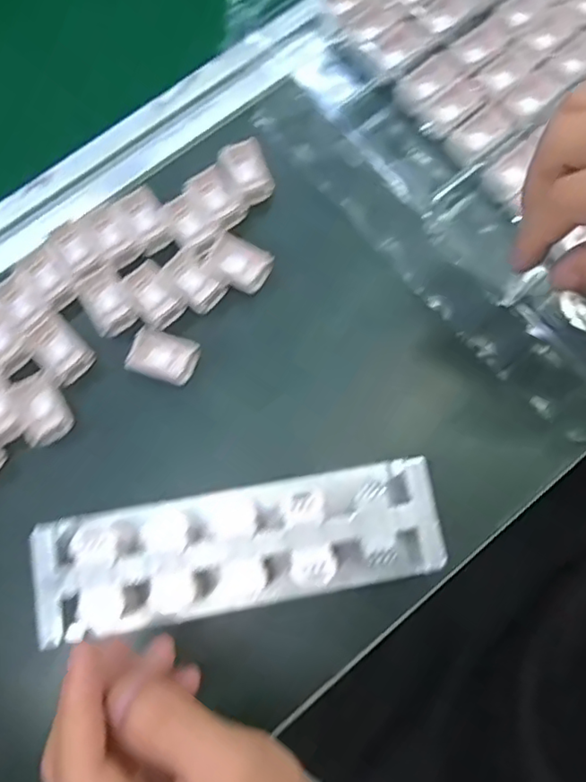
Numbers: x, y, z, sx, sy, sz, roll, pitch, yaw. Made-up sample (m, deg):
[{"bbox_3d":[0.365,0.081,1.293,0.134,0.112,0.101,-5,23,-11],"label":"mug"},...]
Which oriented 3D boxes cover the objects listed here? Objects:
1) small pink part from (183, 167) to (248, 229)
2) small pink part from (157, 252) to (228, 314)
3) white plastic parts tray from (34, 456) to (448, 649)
[{"bbox_3d":[-0.045,-0.116,0.355,0.026,0.007,0.036,-38,81,-8],"label":"small pink part"},{"bbox_3d":[-0.058,-0.063,0.347,0.035,0.005,0.023,38,81,7],"label":"small pink part"},{"bbox_3d":[-0.024,0.076,0.292,0.185,0.042,0.057,-10,79,-3],"label":"white plastic parts tray"}]

